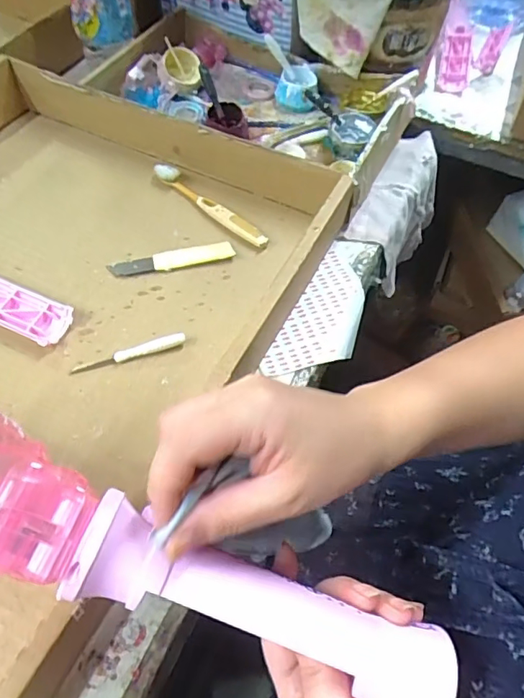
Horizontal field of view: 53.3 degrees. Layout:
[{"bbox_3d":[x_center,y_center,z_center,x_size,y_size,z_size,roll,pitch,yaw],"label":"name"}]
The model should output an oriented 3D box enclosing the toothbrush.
[{"bbox_3d":[-0.049,-0.133,0.476,0.138,0.016,0.014,39,62,20],"label":"toothbrush"}]

